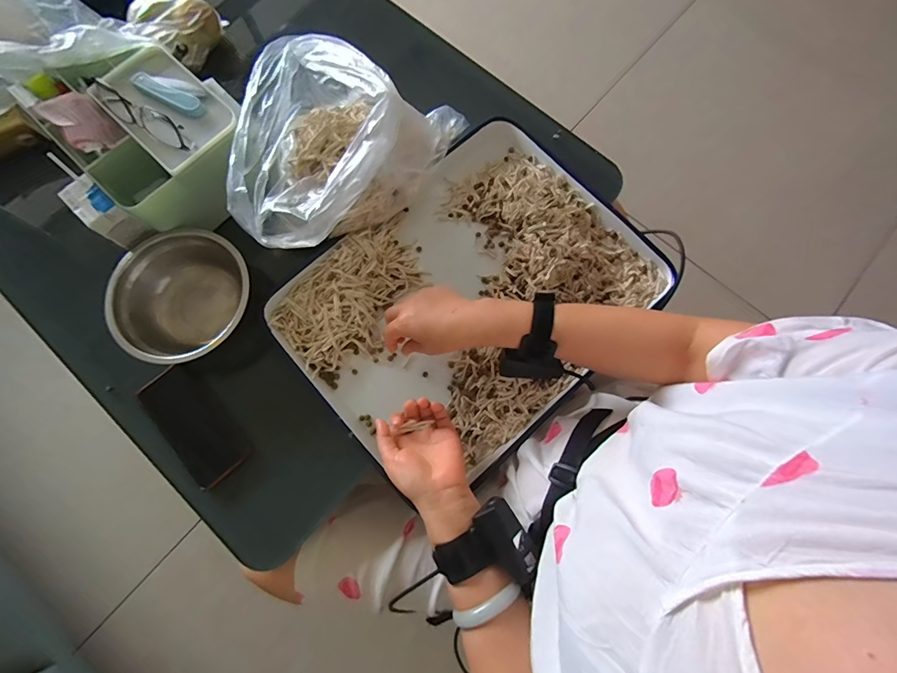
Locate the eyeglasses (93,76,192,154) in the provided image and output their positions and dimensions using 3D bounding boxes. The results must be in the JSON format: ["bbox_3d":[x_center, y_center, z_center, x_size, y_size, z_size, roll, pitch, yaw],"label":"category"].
[{"bbox_3d":[-0.371,-0.268,0.483,0.142,0.034,0.030,29,78,6],"label":"eyeglasses"}]

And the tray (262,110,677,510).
[{"bbox_3d":[0.029,-0.049,0.541,0.448,0.041,0.353,-42,81,-9],"label":"tray"}]

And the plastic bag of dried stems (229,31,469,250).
[{"bbox_3d":[-0.125,-0.230,0.495,0.204,0.187,0.278,16,77,3],"label":"plastic bag of dried stems"}]

